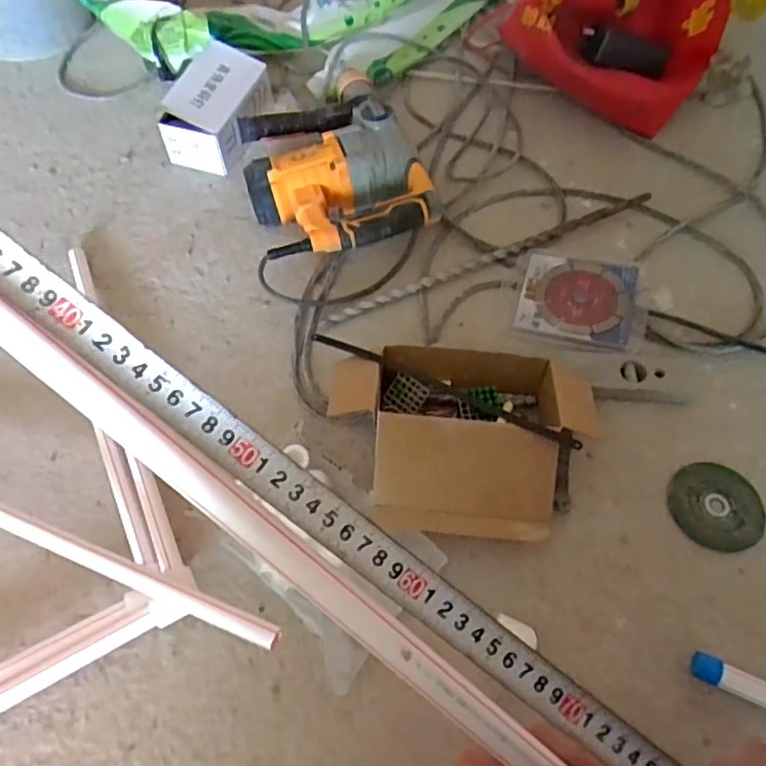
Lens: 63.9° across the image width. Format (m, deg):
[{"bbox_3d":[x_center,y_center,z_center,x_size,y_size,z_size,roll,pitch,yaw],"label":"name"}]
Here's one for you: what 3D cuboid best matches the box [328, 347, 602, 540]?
[{"bbox_3d":[0.082,0.058,0.637,0.272,0.091,0.190,4,59,3],"label":"box"}]

